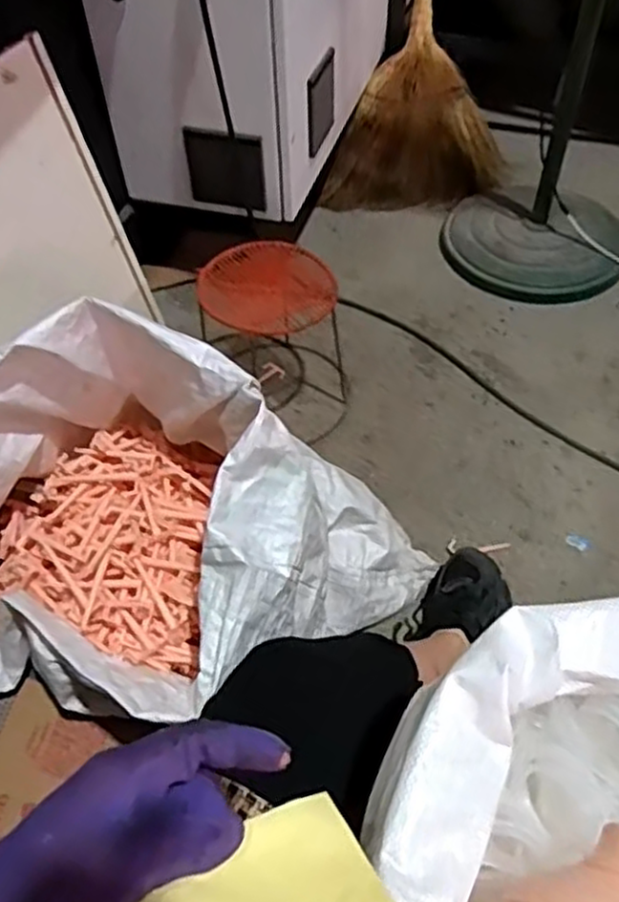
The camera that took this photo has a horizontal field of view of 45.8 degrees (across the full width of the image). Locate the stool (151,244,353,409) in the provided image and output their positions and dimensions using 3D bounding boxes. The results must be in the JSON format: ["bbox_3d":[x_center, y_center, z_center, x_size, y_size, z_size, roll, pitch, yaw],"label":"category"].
[{"bbox_3d":[-0.068,-0.213,1.322,0.220,0.269,0.213,-1,52,1],"label":"stool"}]

